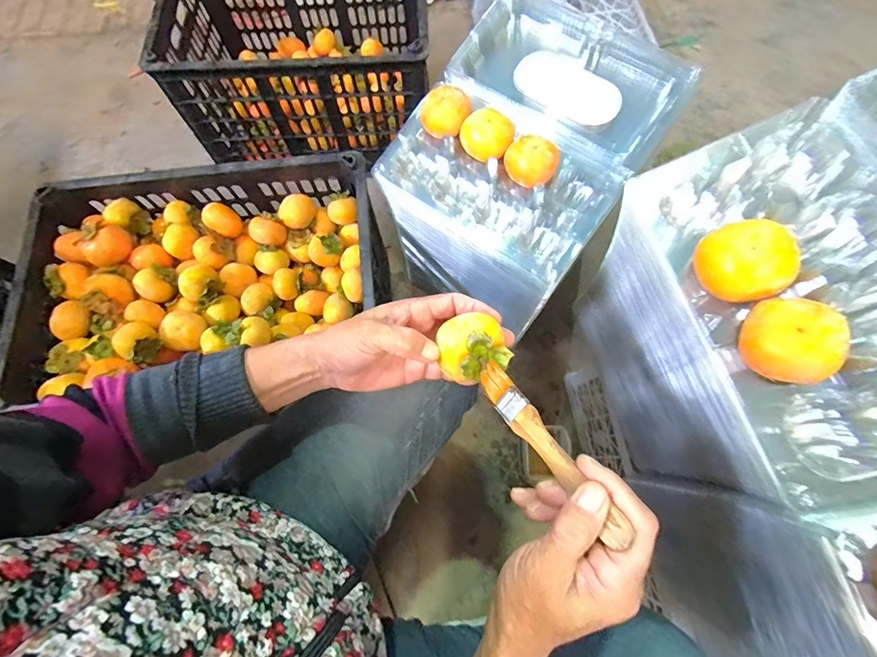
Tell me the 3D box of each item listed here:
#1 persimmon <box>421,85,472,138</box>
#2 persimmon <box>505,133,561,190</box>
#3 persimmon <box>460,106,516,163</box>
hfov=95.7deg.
[{"bbox_3d":[0.006,-0.249,0.469,0.060,0.053,0.048,42,79,11],"label":"persimmon"},{"bbox_3d":[0.103,-0.185,0.442,0.055,0.038,0.050,0,75,1],"label":"persimmon"},{"bbox_3d":[0.055,-0.219,0.457,0.053,0.044,0.059,-40,78,-10],"label":"persimmon"}]

